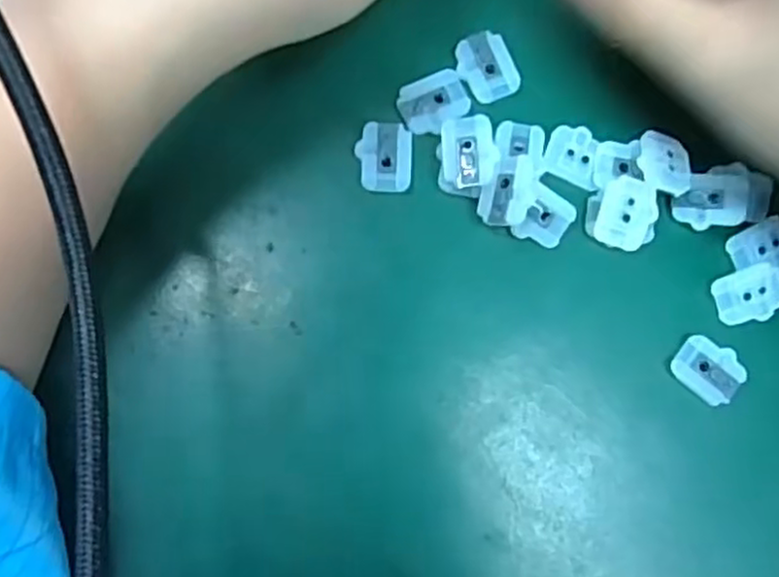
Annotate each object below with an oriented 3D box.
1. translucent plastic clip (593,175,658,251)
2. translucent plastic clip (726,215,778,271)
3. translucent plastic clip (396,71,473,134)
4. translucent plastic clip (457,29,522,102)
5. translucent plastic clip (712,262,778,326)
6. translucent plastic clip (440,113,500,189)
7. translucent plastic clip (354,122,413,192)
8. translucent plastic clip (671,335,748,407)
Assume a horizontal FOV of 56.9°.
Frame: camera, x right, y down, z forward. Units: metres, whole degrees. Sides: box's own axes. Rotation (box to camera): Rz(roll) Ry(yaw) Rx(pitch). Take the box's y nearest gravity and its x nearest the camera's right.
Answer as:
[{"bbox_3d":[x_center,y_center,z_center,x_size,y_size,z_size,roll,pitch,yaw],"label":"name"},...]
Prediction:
[{"bbox_3d":[0.075,-0.024,0.227,0.017,0.006,0.021,11,83,-3],"label":"translucent plastic clip"},{"bbox_3d":[0.122,-0.012,0.233,0.021,0.004,0.017,-27,86,-7],"label":"translucent plastic clip"},{"bbox_3d":[0.014,-0.060,0.229,0.022,0.004,0.017,-27,86,-7],"label":"translucent plastic clip"},{"bbox_3d":[0.032,-0.072,0.230,0.017,0.004,0.022,-29,86,-7],"label":"translucent plastic clip"},{"bbox_3d":[0.116,0.002,0.230,0.021,0.004,0.017,-18,85,-6],"label":"translucent plastic clip"},{"bbox_3d":[0.024,-0.042,0.223,0.016,0.009,0.021,-7,84,-5],"label":"translucent plastic clip"},{"bbox_3d":[-0.002,-0.041,0.225,0.017,0.004,0.021,1,83,-4],"label":"translucent plastic clip"},{"bbox_3d":[0.101,0.025,0.226,0.021,0.004,0.017,37,82,0],"label":"translucent plastic clip"}]

